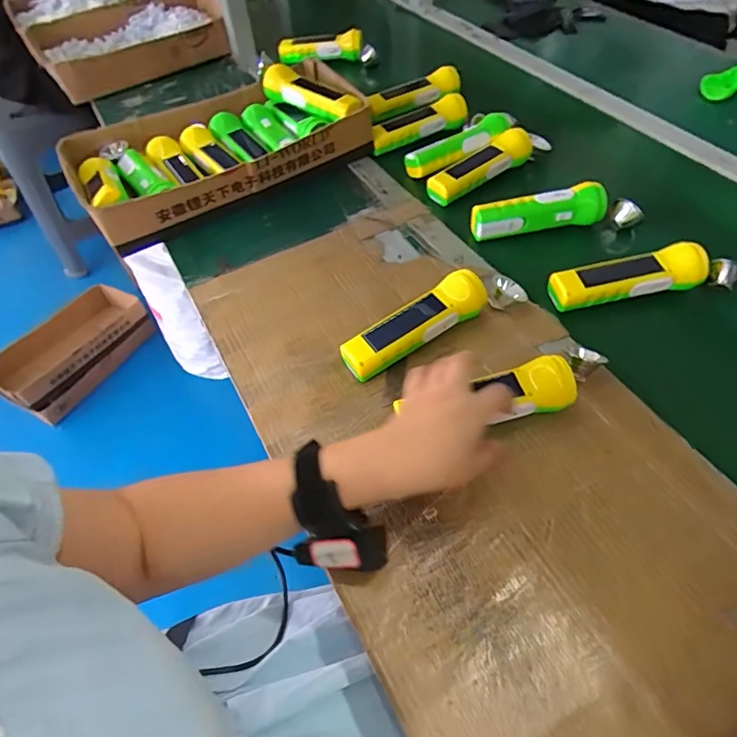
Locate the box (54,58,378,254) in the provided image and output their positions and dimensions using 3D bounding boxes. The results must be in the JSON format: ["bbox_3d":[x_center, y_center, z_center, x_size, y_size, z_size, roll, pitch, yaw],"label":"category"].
[{"bbox_3d":[-0.218,-0.334,0.743,0.419,0.083,0.225,-30,57,-17],"label":"box"}]

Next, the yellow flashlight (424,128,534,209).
[{"bbox_3d":[0.158,-0.294,0.714,0.170,0.039,0.069,-32,58,-18],"label":"yellow flashlight"}]

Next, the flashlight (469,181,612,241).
[{"bbox_3d":[0.218,-0.205,0.639,0.171,0.039,0.035,-8,54,-2],"label":"flashlight"}]

